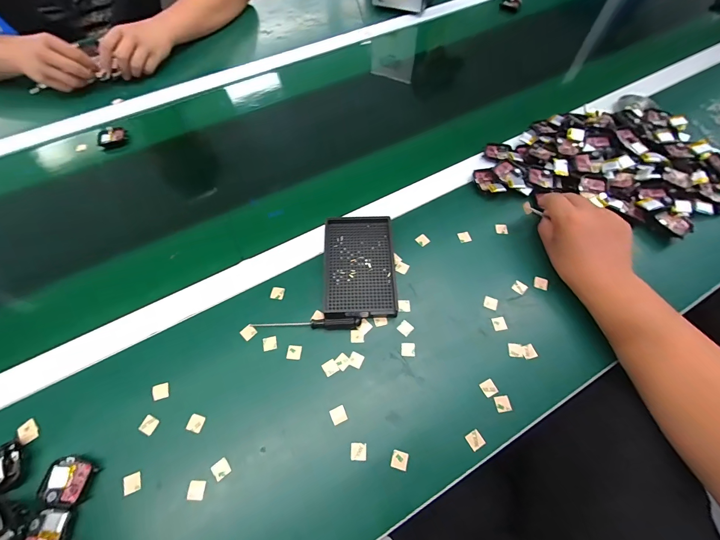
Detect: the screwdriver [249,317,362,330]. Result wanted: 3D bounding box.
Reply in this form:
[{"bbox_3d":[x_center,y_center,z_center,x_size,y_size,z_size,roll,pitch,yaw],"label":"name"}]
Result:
[{"bbox_3d":[-0.065,0.066,0.372,0.132,0.015,0.011,-2,62,0],"label":"screwdriver"}]

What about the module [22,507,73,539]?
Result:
[{"bbox_3d":[-0.286,0.241,0.282,0.031,0.008,0.040,-1,62,0],"label":"module"}]

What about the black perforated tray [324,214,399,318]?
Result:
[{"bbox_3d":[0.000,-0.006,0.405,0.091,0.023,0.138,-3,62,-1],"label":"black perforated tray"}]

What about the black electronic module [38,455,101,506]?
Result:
[{"bbox_3d":[-0.285,0.206,0.303,0.042,0.009,0.038,15,63,9],"label":"black electronic module"}]

